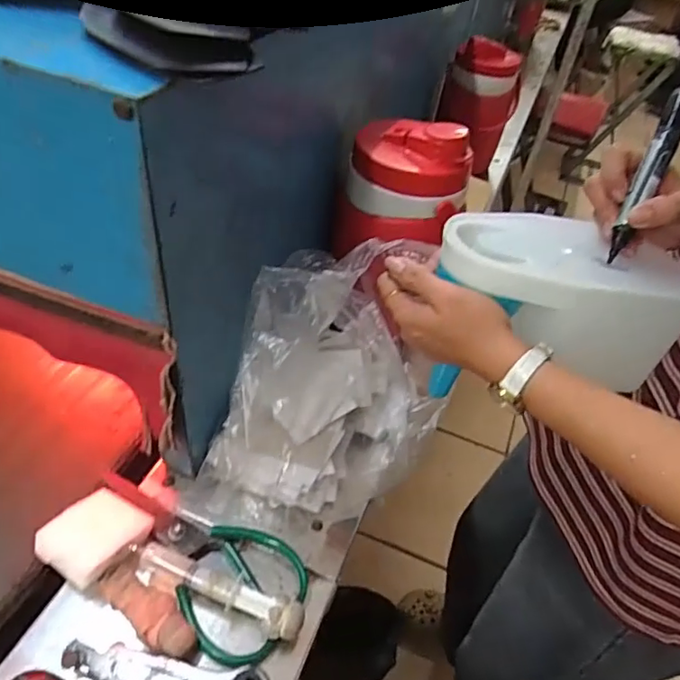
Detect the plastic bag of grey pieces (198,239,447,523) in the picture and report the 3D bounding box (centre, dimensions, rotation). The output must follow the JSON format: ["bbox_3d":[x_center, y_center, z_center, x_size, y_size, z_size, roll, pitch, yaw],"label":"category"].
[{"bbox_3d":[0.002,0.041,0.503,0.174,0.176,0.215,19,44,12],"label":"plastic bag of grey pieces"}]

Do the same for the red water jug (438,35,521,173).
[{"bbox_3d":[0.250,-0.429,1.031,0.113,0.213,0.115,36,50,27],"label":"red water jug"}]

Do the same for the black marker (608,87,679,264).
[{"bbox_3d":[0.230,-0.121,0.411,0.018,0.132,0.015,25,5,18],"label":"black marker"}]

